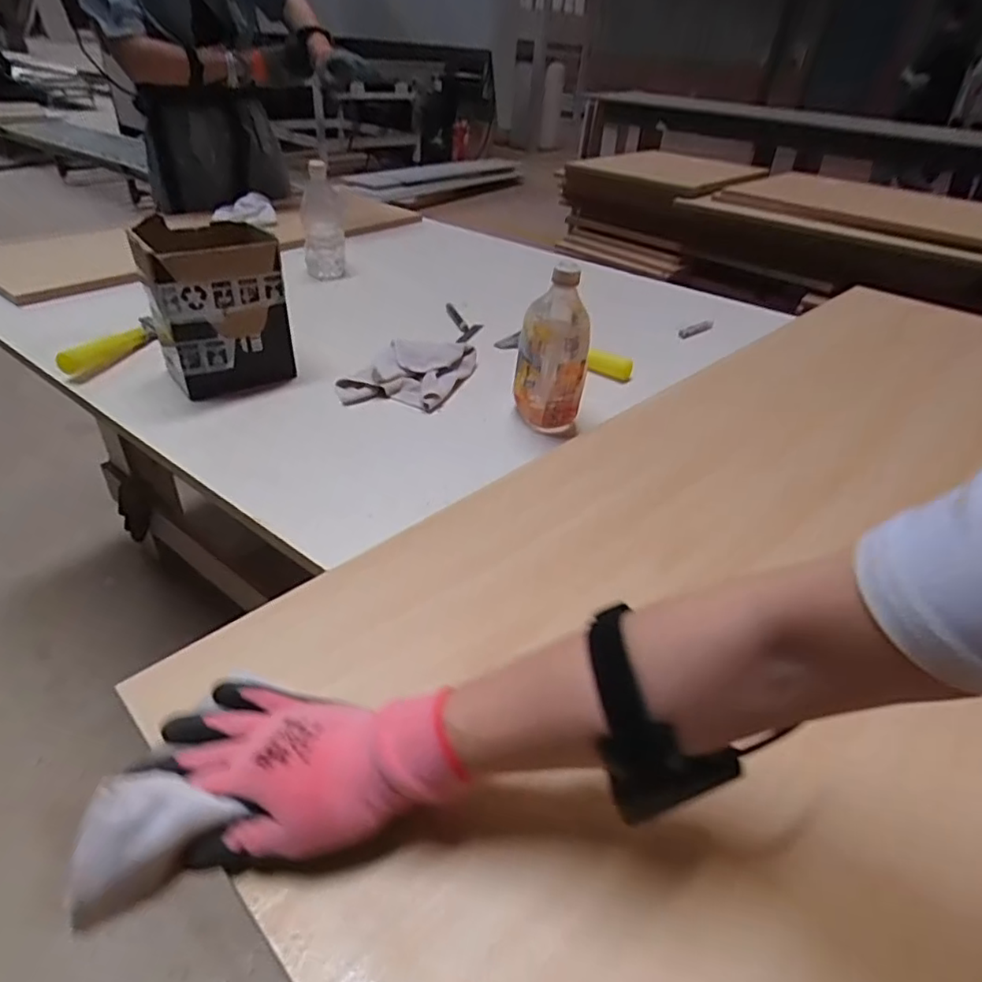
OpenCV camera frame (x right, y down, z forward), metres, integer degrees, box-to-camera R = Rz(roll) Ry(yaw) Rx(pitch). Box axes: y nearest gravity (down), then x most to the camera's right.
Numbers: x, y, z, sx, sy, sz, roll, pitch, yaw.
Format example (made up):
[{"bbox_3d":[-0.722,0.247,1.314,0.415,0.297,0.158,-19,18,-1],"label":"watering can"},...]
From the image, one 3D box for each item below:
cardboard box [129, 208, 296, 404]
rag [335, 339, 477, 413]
[{"bbox_3d":[-0.354,-0.236,0.788,0.157,0.175,0.131,-20,43,-30],"label":"cardboard box"},{"bbox_3d":[-0.107,-0.166,0.835,0.135,0.033,0.177,16,38,14],"label":"rag"}]

